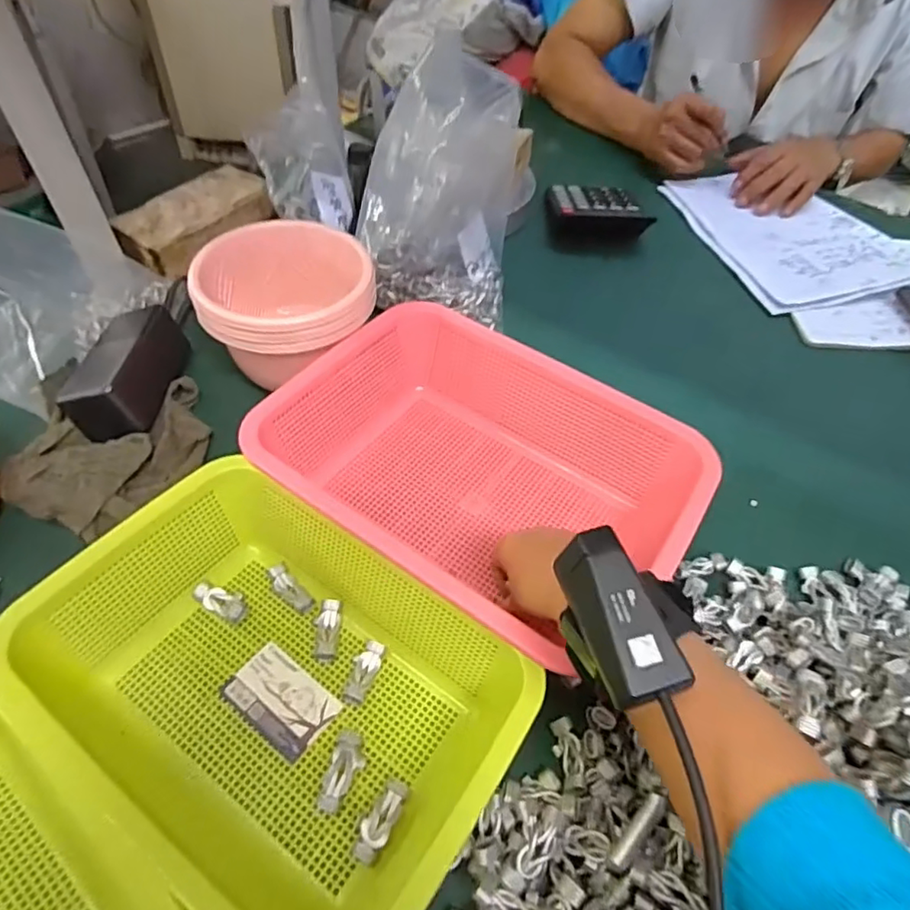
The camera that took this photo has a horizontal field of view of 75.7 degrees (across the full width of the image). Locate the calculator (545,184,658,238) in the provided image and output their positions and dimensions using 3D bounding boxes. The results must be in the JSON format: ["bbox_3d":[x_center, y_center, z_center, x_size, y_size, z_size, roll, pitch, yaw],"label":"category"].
[{"bbox_3d":[0.187,-0.323,0.765,0.132,0.023,0.103,9,51,4],"label":"calculator"}]

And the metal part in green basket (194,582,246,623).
[{"bbox_3d":[-0.164,0.102,0.411,0.040,0.006,0.018,23,53,15],"label":"metal part in green basket"}]

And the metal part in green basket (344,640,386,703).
[{"bbox_3d":[-0.060,0.143,0.387,0.017,0.007,0.039,16,52,10],"label":"metal part in green basket"}]

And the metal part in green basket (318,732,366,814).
[{"bbox_3d":[-0.065,0.185,0.343,0.018,0.009,0.042,14,51,8],"label":"metal part in green basket"}]

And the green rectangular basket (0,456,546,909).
[{"bbox_3d":[-0.100,0.129,0.352,0.263,0.083,0.192,31,56,21],"label":"green rectangular basket"}]

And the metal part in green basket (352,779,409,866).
[{"bbox_3d":[-0.041,0.206,0.330,0.015,0.011,0.043,21,53,13],"label":"metal part in green basket"}]

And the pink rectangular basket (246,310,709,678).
[{"bbox_3d":[0.019,0.014,0.457,0.298,0.088,0.218,31,57,18],"label":"pink rectangular basket"}]

